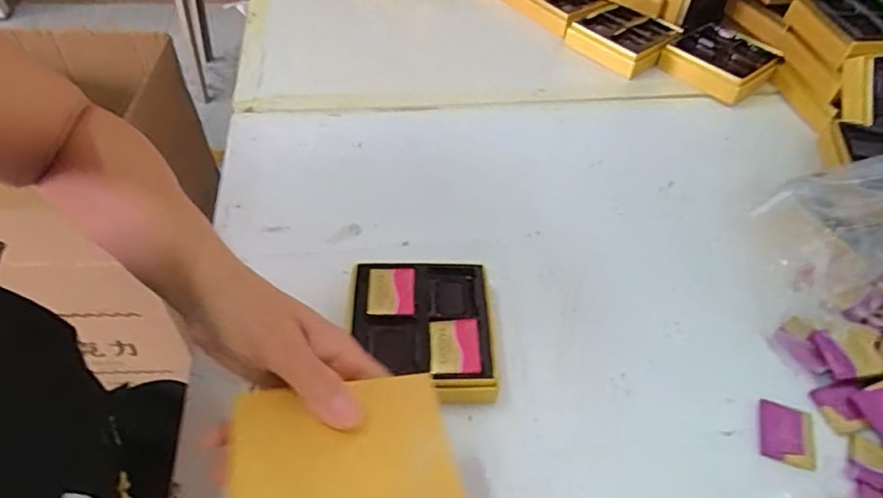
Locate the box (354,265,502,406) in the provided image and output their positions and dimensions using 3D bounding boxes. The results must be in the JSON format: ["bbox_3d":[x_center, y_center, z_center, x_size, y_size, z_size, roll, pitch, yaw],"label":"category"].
[{"bbox_3d":[-0.014,0.057,0.383,0.093,0.033,0.099,-1,49,-4],"label":"box"}]

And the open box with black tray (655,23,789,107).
[{"bbox_3d":[0.317,-0.213,0.637,0.106,0.032,0.099,34,55,24],"label":"open box with black tray"}]

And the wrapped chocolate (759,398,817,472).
[{"bbox_3d":[0.222,0.119,0.359,0.031,0.004,0.040,17,50,11],"label":"wrapped chocolate"}]

